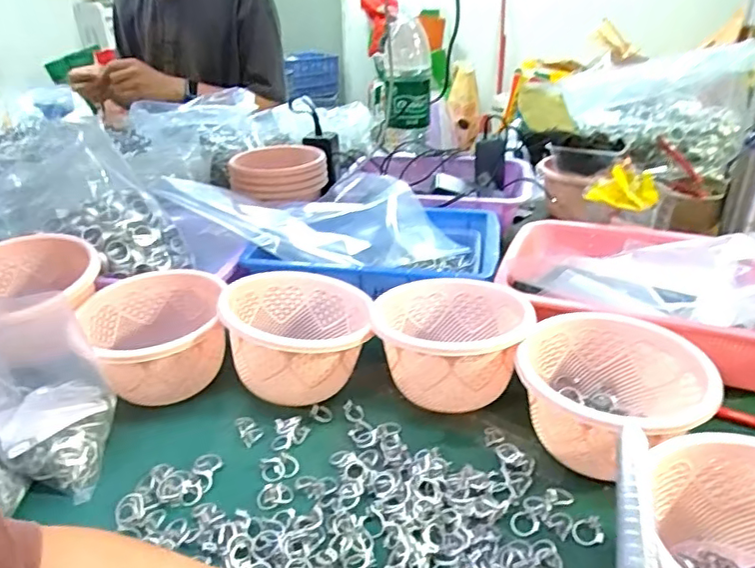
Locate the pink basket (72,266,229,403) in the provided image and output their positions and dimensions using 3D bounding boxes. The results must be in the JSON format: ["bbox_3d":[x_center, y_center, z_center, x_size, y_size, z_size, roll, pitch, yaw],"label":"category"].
[{"bbox_3d":[-0.213,0.056,0.570,0.130,0.079,0.148,-17,33,-28],"label":"pink basket"}]

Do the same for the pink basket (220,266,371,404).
[{"bbox_3d":[-0.077,0.046,0.557,0.136,0.079,0.143,-2,29,-3],"label":"pink basket"}]

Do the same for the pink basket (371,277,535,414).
[{"bbox_3d":[0.069,0.053,0.545,0.143,0.078,0.142,-1,28,0],"label":"pink basket"}]

